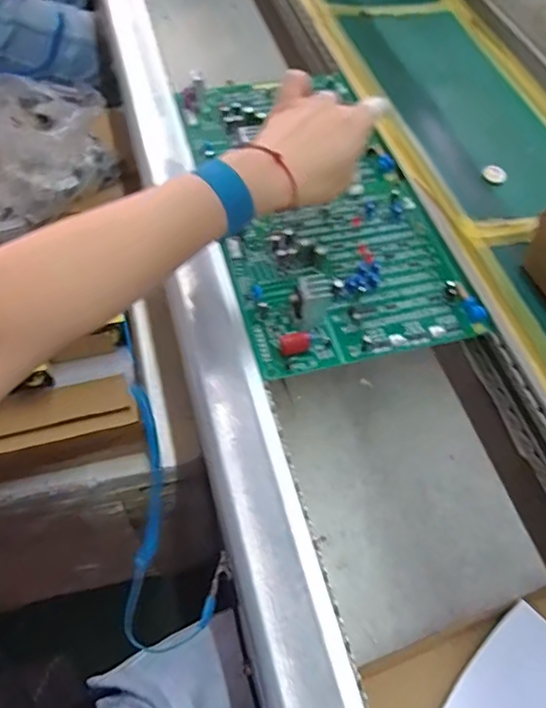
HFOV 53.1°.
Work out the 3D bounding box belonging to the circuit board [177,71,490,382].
[{"bbox_3d":[0.036,-0.151,0.492,0.183,0.033,0.355,-12,60,-10],"label":"circuit board"}]

